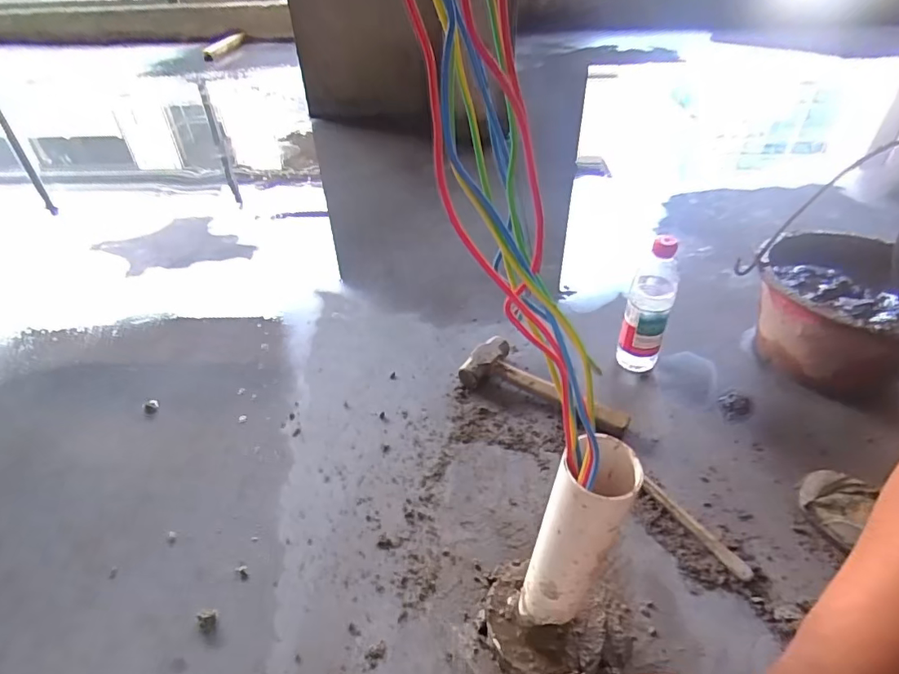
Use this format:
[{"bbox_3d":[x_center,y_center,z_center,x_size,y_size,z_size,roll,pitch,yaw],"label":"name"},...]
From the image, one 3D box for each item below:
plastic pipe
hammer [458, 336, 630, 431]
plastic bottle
[{"bbox_3d":[0.094,0.155,0.388,0.060,0.206,0.050,9,41,14],"label":"plastic pipe"},{"bbox_3d":[0.140,0.083,0.763,0.252,0.042,0.098,26,47,30],"label":"hammer"},{"bbox_3d":[0.302,-0.044,0.770,0.065,0.229,0.051,14,42,19],"label":"plastic bottle"}]

